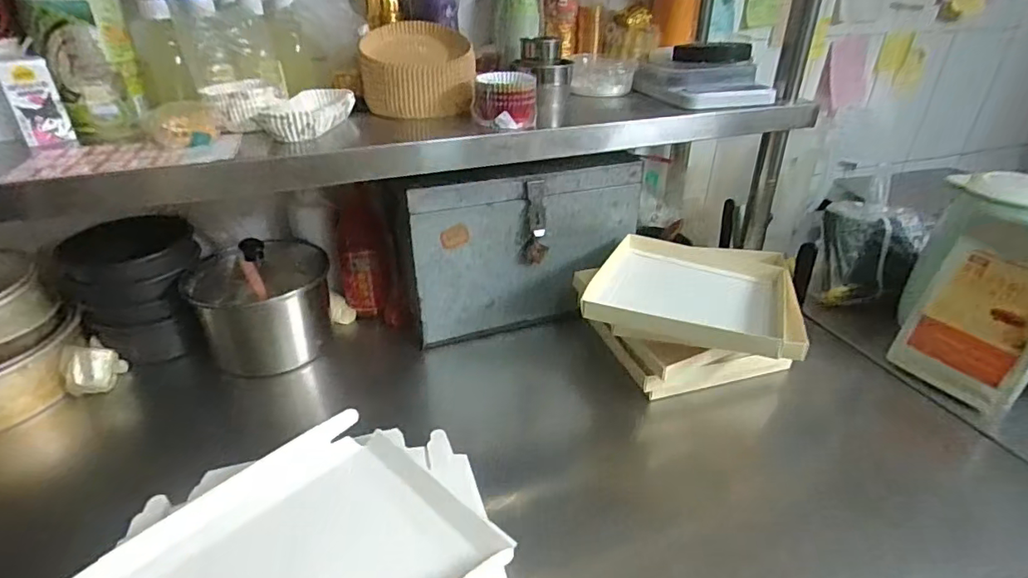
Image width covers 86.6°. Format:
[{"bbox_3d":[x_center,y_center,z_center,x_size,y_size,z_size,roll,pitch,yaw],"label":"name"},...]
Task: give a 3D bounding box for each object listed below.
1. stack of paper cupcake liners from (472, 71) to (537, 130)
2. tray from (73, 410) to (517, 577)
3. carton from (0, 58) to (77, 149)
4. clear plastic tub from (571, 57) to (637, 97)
[{"bbox_3d":[-0.012,-0.236,0.678,0.079,0.058,0.064,-1,31,-3],"label":"stack of paper cupcake liners"},{"bbox_3d":[-0.197,0.247,0.483,0.253,0.031,0.292,24,38,33],"label":"tray"},{"bbox_3d":[-0.536,-0.208,0.614,0.045,0.088,0.032,-21,38,-32],"label":"carton"},{"bbox_3d":[0.141,-0.344,0.873,0.095,0.045,0.113,3,31,3],"label":"clear plastic tub"}]

